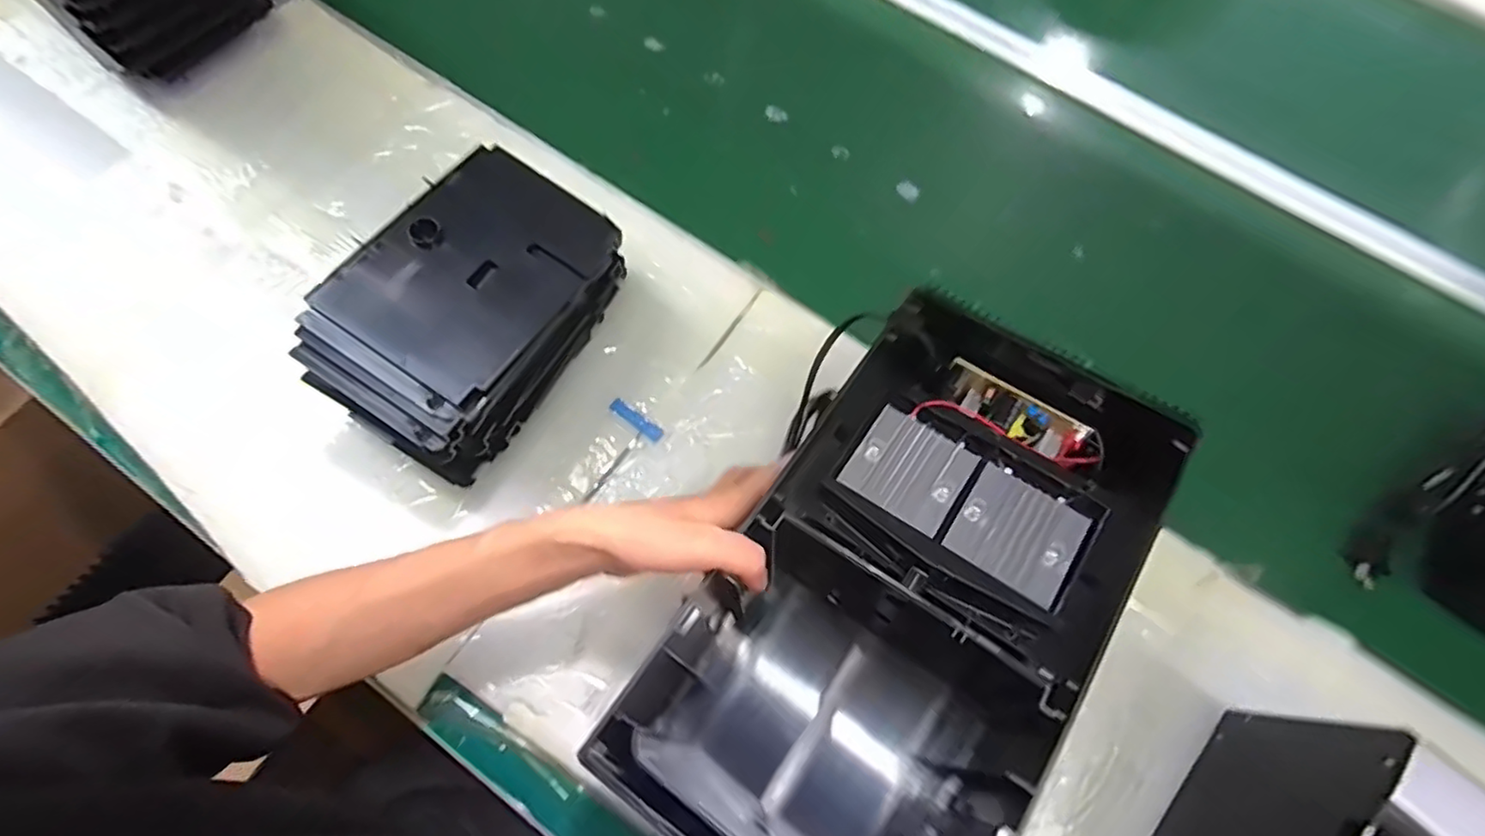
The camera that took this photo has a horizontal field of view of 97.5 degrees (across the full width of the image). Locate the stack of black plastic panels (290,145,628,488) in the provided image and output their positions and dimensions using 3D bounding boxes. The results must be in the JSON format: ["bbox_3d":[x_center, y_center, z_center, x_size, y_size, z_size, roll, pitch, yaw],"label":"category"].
[{"bbox_3d":[-0.188,-0.072,0.486,0.130,0.129,0.215,35,71,9],"label":"stack of black plastic panels"}]

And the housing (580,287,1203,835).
[{"bbox_3d":[0.109,0.107,0.413,0.203,0.135,0.335,33,75,10],"label":"housing"}]

